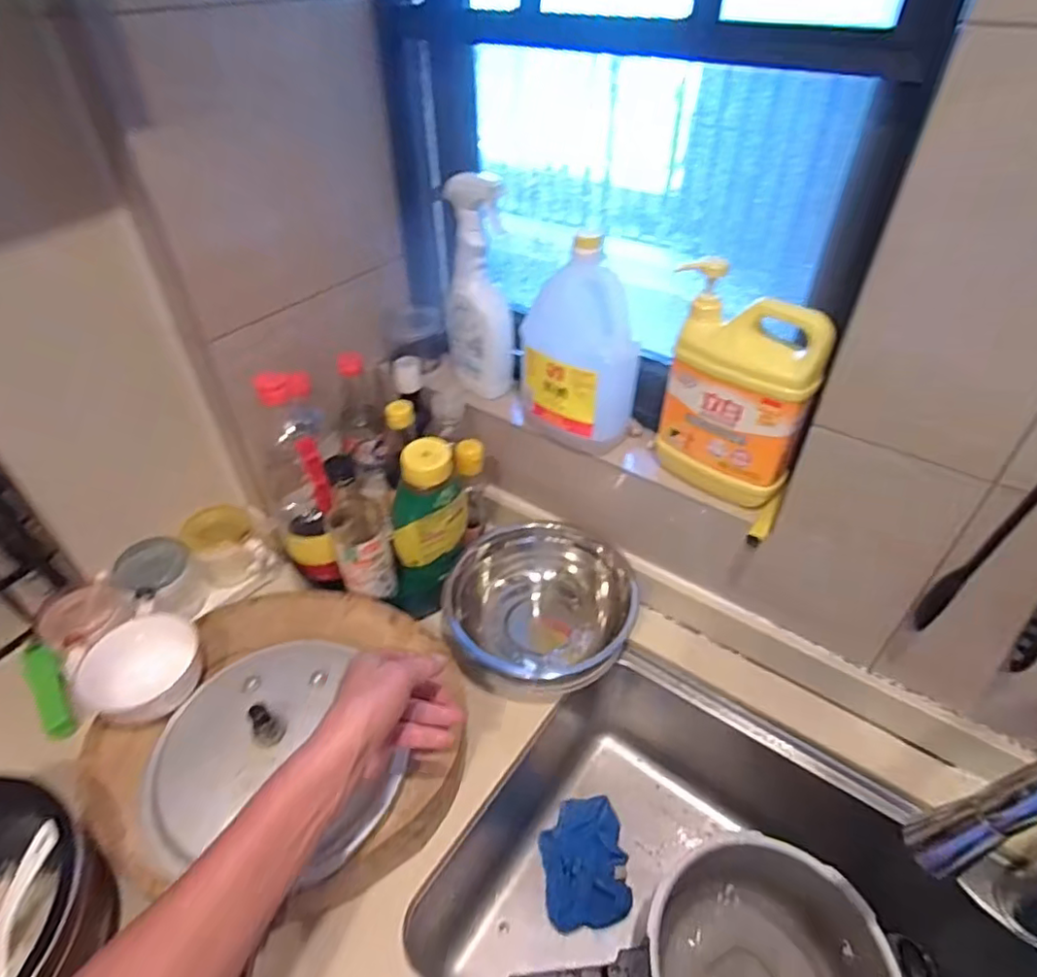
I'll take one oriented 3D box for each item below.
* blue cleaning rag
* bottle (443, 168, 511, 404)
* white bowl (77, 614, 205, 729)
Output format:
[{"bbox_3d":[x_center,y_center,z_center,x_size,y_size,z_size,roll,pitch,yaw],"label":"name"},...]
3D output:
[{"bbox_3d":[0.083,0.468,0.772,0.102,0.014,0.138,-3,42,-4],"label":"blue cleaning rag"},{"bbox_3d":[-0.052,-0.252,0.782,0.071,0.267,0.077,-8,43,-9],"label":"bottle"},{"bbox_3d":[-0.387,0.189,0.635,0.108,0.065,0.106,0,42,0],"label":"white bowl"}]

